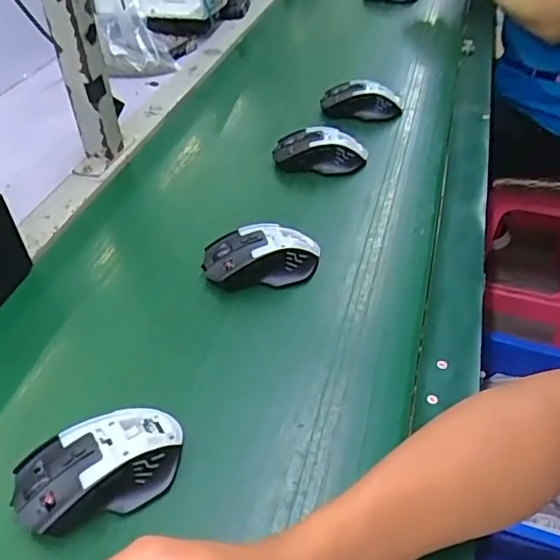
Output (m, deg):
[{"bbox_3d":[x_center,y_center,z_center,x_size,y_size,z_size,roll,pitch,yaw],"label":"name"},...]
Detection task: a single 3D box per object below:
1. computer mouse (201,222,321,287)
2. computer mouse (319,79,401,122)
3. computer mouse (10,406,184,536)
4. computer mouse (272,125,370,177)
[{"bbox_3d":[-0.016,-0.025,0.557,0.117,0.040,0.059,-7,43,-6],"label":"computer mouse"},{"bbox_3d":[0.117,-0.255,0.801,0.116,0.038,0.057,-1,43,2],"label":"computer mouse"},{"bbox_3d":[-0.123,0.131,0.398,0.120,0.044,0.065,-23,46,-21],"label":"computer mouse"},{"bbox_3d":[0.050,-0.162,0.704,0.116,0.039,0.053,3,43,5],"label":"computer mouse"}]

